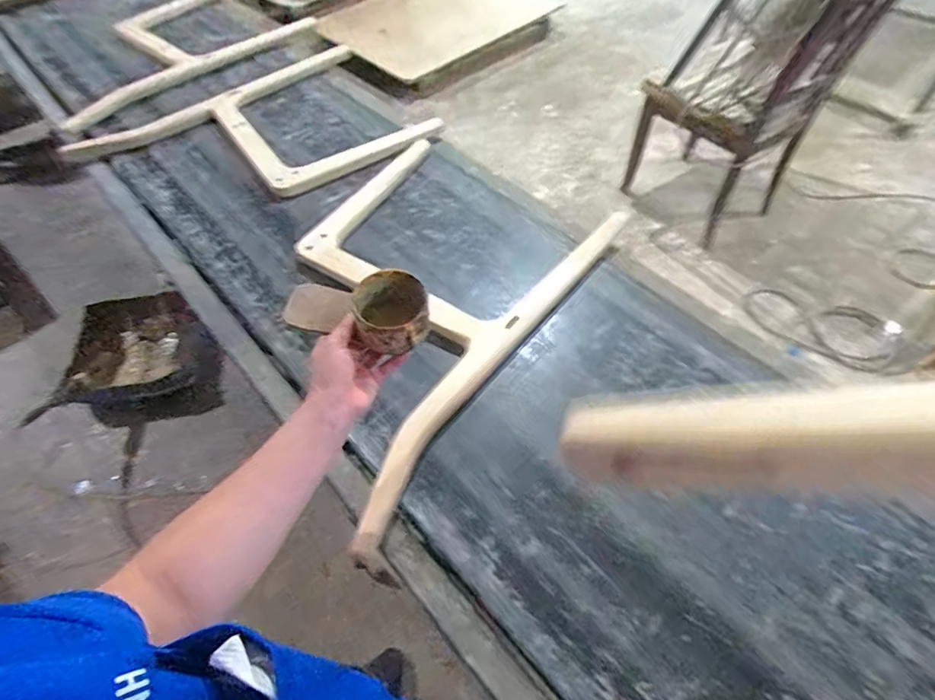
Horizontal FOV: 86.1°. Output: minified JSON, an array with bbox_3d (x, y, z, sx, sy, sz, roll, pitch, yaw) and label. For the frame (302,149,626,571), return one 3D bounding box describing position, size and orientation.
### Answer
[{"bbox_3d":[-0.123,-0.124,0.908,0.523,0.071,0.772,29,62,21],"label":"frame"}]

